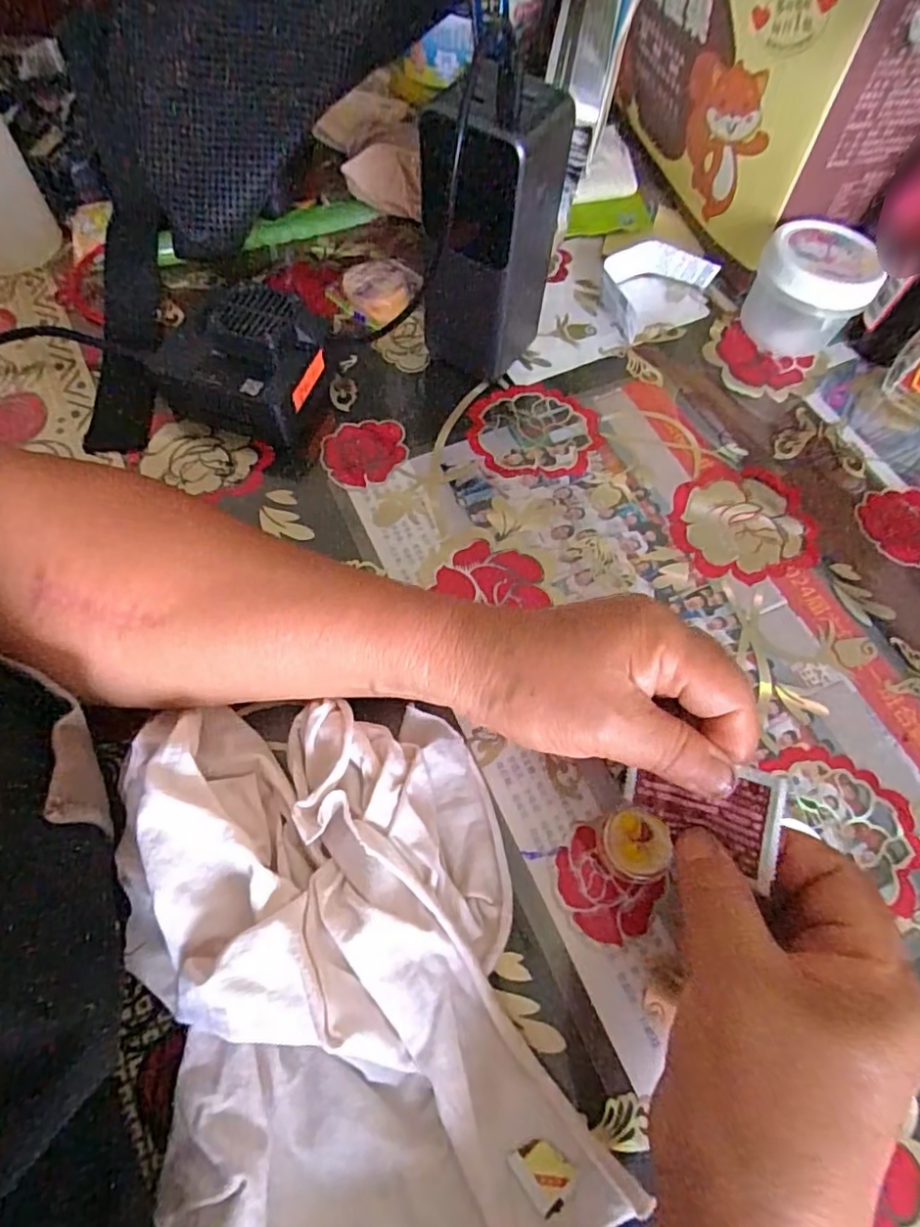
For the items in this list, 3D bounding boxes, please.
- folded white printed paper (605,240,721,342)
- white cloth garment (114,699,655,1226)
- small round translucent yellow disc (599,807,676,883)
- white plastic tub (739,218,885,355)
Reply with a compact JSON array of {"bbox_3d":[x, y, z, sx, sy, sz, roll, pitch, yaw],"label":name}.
[{"bbox_3d":[0.128,-0.212,0.384,0.082,0.028,0.047,-25,68,-14],"label":"folded white printed paper"},{"bbox_3d":[-0.044,0.118,0.207,0.141,0.042,0.206,-14,66,-9],"label":"white cloth garment"},{"bbox_3d":[0.073,0.095,0.244,0.029,0.008,0.027,1,65,-2],"label":"small round translucent yellow disc"},{"bbox_3d":[0.210,-0.198,0.365,0.062,0.053,0.059,14,65,4],"label":"white plastic tub"}]

